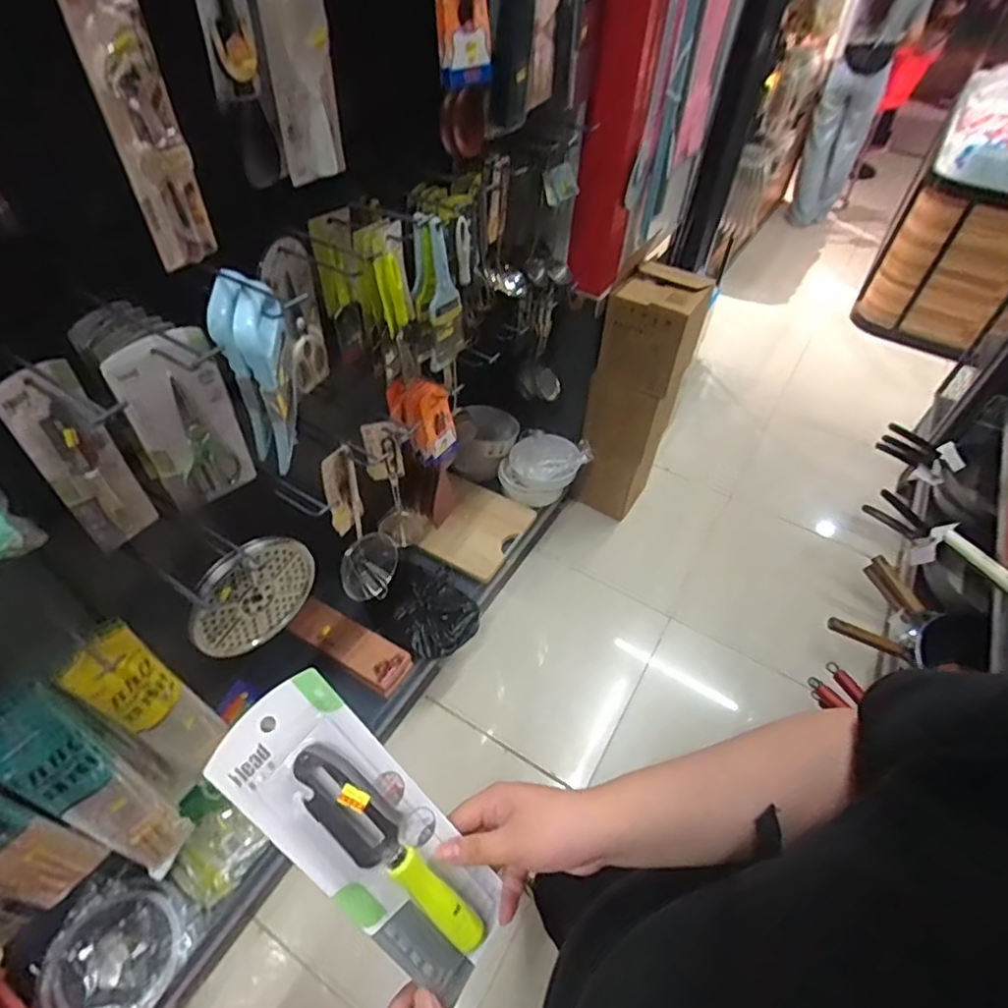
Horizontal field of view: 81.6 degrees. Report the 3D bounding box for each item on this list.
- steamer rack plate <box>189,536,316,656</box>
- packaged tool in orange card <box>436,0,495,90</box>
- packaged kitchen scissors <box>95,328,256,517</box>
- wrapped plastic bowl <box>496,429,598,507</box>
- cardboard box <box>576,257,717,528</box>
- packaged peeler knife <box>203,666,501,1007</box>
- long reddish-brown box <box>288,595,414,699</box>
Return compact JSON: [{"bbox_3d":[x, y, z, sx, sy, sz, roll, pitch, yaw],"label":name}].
[{"bbox_3d":[-0.396,0.148,0.936,0.018,0.197,0.206,27,38,26],"label":"steamer rack plate"},{"bbox_3d":[-0.050,-0.657,0.772,0.077,0.169,0.019,-20,47,-17],"label":"packaged tool in orange card"},{"bbox_3d":[-0.414,-0.101,0.774,0.120,0.268,0.025,-34,59,-29],"label":"packaged kitchen scissors"},{"bbox_3d":[0.123,-0.103,1.774,0.258,0.156,0.163,8,49,3],"label":"wrapped plastic bowl"},{"bbox_3d":[0.378,-0.298,1.700,0.234,0.700,0.219,19,50,12],"label":"cardboard box"},{"bbox_3d":[-0.092,0.237,0.415,0.090,0.023,0.253,-42,104,-33],"label":"packaged peeler knife"},{"bbox_3d":[-0.381,0.341,1.439,0.319,0.032,0.109,27,52,18],"label":"long reddish-brown box"}]

